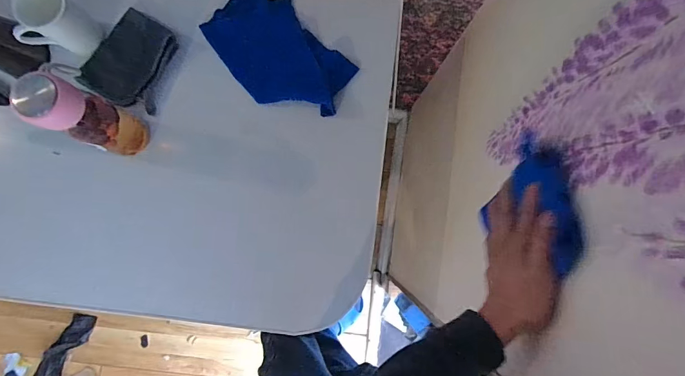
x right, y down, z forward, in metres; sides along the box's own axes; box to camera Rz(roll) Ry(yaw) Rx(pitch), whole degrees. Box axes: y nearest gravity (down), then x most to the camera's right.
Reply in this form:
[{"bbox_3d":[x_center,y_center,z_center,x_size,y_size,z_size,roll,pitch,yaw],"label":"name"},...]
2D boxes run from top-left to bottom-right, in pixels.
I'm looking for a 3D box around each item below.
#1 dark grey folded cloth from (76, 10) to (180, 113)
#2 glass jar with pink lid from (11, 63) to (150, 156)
[{"bbox_3d":[-0.352,-0.216,0.615,0.135,0.021,0.153,31,84,2],"label":"dark grey folded cloth"},{"bbox_3d":[-0.341,-0.099,0.508,0.063,0.195,0.084,26,84,1],"label":"glass jar with pink lid"}]

